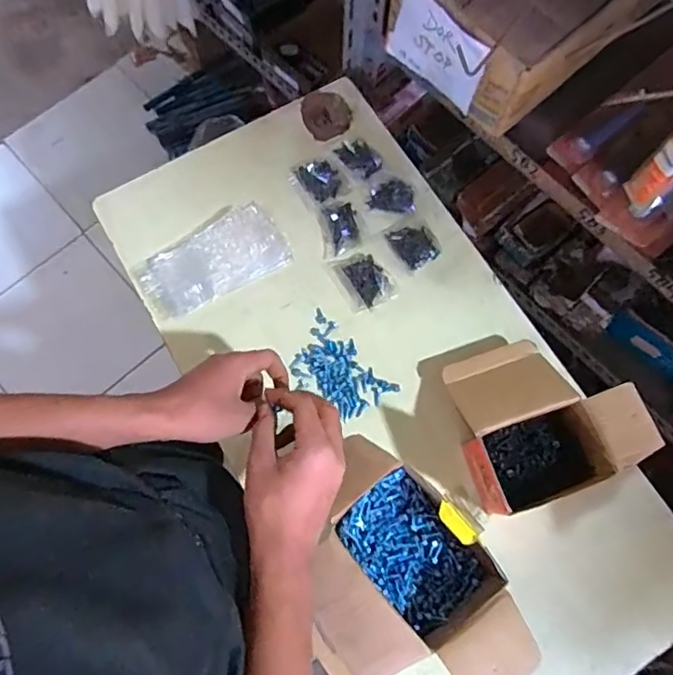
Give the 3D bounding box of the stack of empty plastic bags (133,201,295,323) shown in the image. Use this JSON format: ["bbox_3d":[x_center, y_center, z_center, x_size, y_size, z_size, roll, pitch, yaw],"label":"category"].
[{"bbox_3d":[-0.153,-0.096,0.681,0.181,0.030,0.092,-29,75,-8],"label":"stack of empty plastic bags"}]

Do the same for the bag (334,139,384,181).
[{"bbox_3d":[0.032,-0.241,0.743,0.048,0.010,0.066,-37,77,-10],"label":"bag"}]

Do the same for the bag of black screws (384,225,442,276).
[{"bbox_3d":[0.100,-0.121,0.708,0.054,0.025,0.066,-27,75,-8],"label":"bag of black screws"}]

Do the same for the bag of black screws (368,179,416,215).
[{"bbox_3d":[0.075,-0.185,0.726,0.059,0.014,0.043,15,74,4],"label":"bag of black screws"}]

